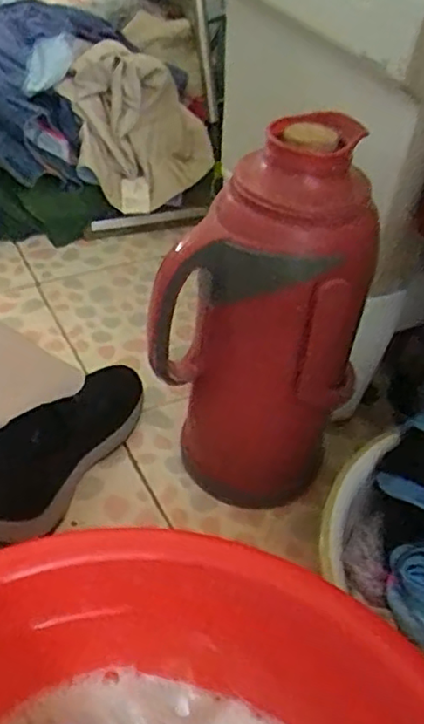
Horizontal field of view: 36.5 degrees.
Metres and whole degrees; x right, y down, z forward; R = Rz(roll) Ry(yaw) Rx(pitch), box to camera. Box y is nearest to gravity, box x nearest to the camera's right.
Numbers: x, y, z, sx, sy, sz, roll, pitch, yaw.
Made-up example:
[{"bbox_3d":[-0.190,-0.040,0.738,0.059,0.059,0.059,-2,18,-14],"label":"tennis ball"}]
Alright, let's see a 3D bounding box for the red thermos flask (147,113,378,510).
[{"bbox_3d":[0.040,-0.015,0.566,0.156,0.352,0.121,-16,47,-21],"label":"red thermos flask"}]

